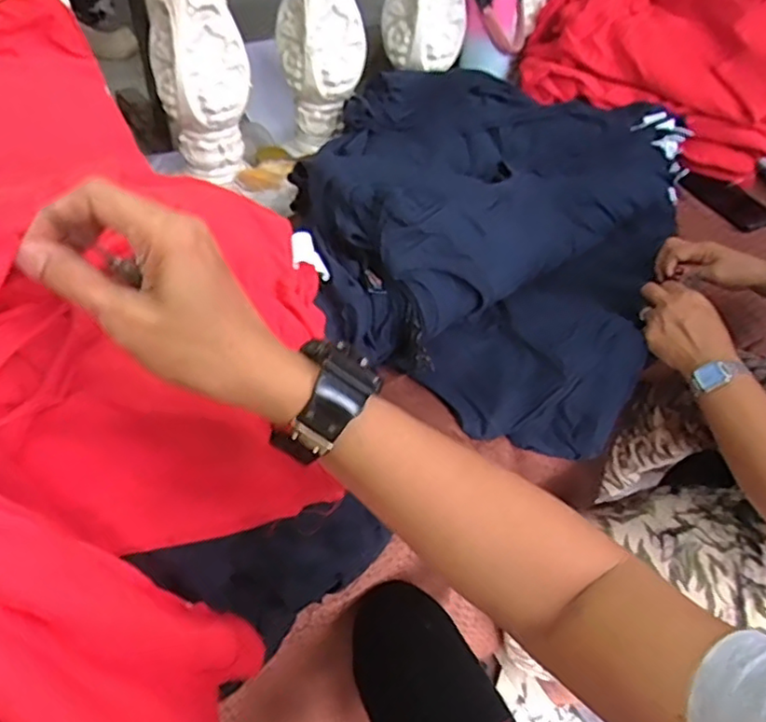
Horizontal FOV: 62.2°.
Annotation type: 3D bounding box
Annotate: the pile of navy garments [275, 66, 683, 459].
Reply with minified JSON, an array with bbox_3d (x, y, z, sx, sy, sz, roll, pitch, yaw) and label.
[{"bbox_3d":[0.157,-0.200,0.840,0.506,0.192,0.639,10,46,6],"label":"pile of navy garments"}]

